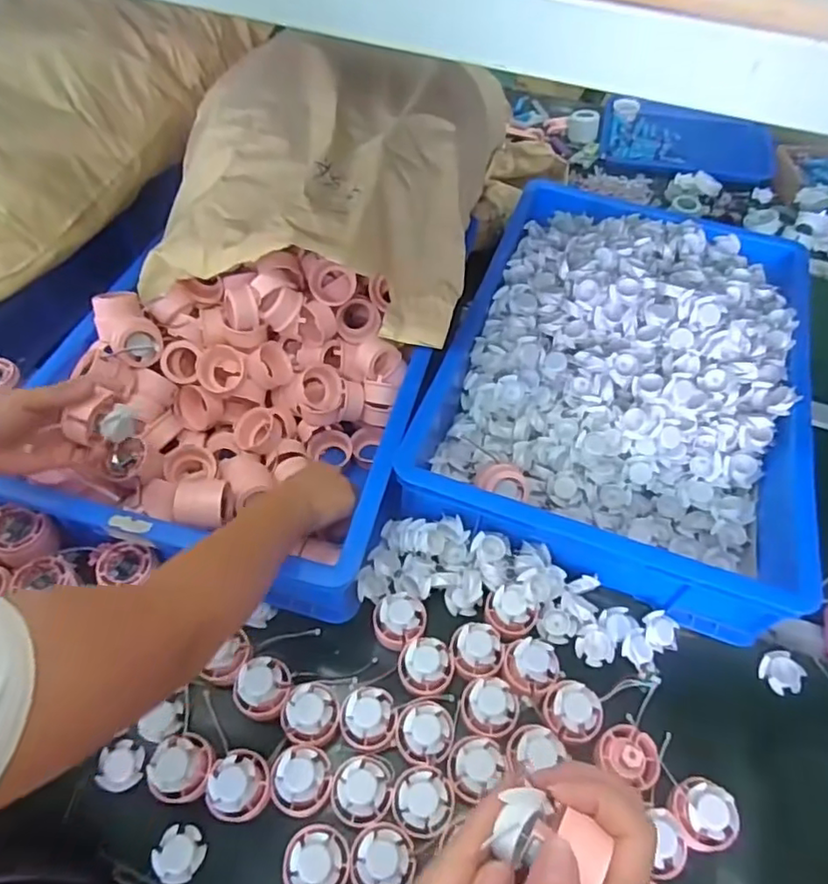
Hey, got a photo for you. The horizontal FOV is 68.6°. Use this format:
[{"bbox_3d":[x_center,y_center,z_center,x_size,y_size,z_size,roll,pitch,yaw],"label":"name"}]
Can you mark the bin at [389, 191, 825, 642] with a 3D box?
[{"bbox_3d":[0.271,-0.108,0.776,0.414,0.145,0.580,18,56,10],"label":"bin"}]

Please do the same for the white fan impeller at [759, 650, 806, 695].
[{"bbox_3d":[0.382,0.240,0.631,0.040,0.011,0.042,2,54,-2],"label":"white fan impeller"}]

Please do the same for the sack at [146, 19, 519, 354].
[{"bbox_3d":[-0.108,-0.334,0.763,0.387,0.166,0.347,13,55,6],"label":"sack"}]

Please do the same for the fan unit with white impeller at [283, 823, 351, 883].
[{"bbox_3d":[-0.081,0.350,0.504,0.053,0.026,0.054,2,54,-2],"label":"fan unit with white impeller"}]

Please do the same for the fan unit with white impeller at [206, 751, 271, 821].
[{"bbox_3d":[-0.153,0.301,0.534,0.051,0.029,0.054,4,54,-1],"label":"fan unit with white impeller"}]

